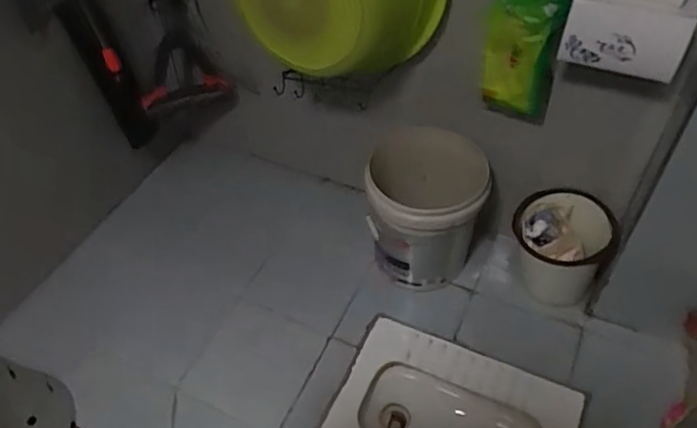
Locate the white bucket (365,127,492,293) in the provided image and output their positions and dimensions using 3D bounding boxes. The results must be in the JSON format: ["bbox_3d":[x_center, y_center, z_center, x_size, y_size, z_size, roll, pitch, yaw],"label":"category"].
[{"bbox_3d":[0.196,-0.009,1.493,0.277,0.328,0.270,-2,49,3],"label":"white bucket"}]

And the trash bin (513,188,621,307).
[{"bbox_3d":[0.557,0.101,1.509,0.237,0.287,0.201,19,54,19],"label":"trash bin"}]

